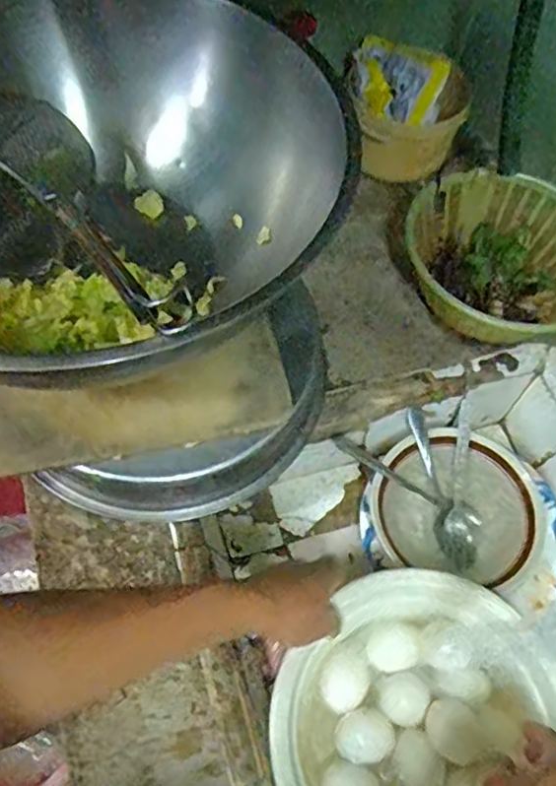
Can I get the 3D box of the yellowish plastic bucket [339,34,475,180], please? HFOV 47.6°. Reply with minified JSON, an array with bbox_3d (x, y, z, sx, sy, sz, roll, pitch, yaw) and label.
[{"bbox_3d":[0.149,-0.325,0.733,0.134,0.106,0.108,2,62,-4],"label":"yellowish plastic bucket"}]

